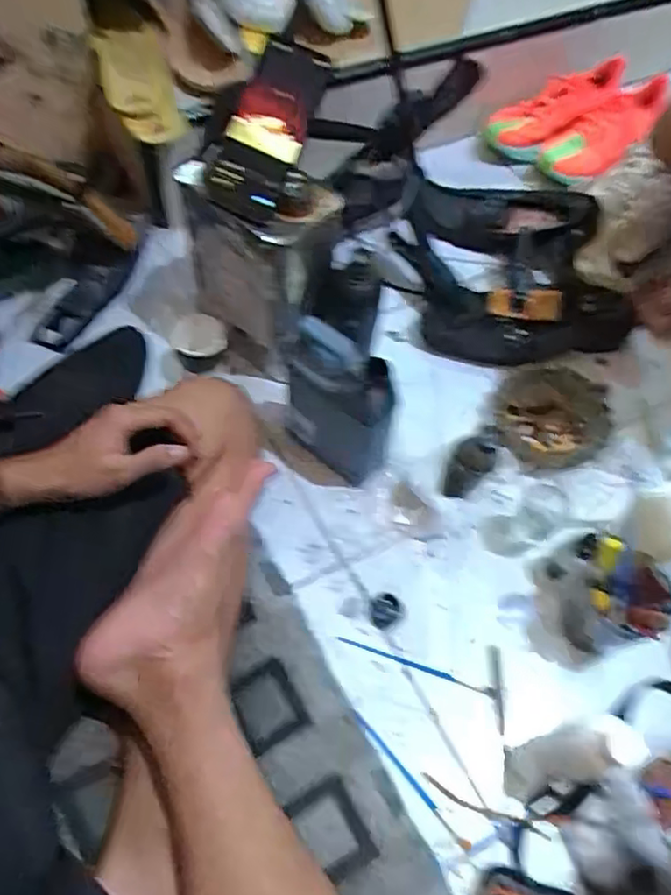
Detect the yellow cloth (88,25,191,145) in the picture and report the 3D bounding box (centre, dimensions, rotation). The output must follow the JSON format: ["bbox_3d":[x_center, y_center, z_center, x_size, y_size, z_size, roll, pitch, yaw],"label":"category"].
[{"bbox_3d":[-0.256,-0.479,0.847,0.096,0.038,0.222,-17,62,-13],"label":"yellow cloth"}]

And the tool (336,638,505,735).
[{"bbox_3d":[0.100,0.216,0.670,0.181,0.007,0.075,25,61,11],"label":"tool"}]

